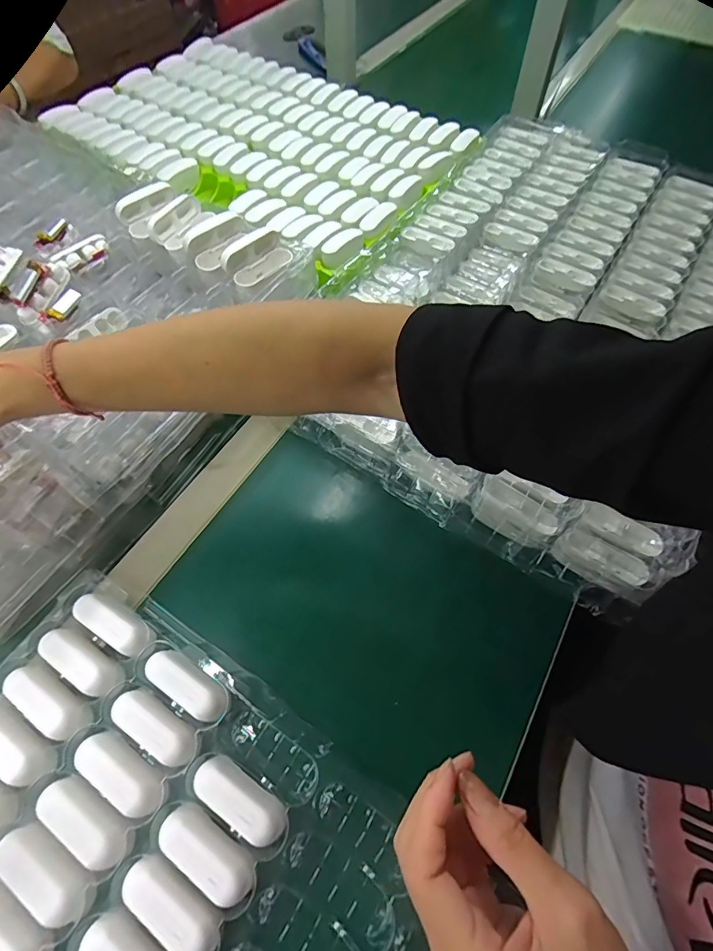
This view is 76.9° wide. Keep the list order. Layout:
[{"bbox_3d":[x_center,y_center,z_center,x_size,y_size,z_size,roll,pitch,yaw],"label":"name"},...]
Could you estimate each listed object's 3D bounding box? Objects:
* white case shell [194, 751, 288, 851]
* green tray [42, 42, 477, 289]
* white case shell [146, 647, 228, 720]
[{"bbox_3d":[-0.074,0.207,0.288,0.063,0.024,0.024,30,65,14],"label":"white case shell"},{"bbox_3d":[-0.148,-0.503,0.667,0.563,0.036,0.399,30,65,13],"label":"green tray"},{"bbox_3d":[-0.119,0.149,0.321,0.063,0.028,0.024,30,65,14],"label":"white case shell"}]

